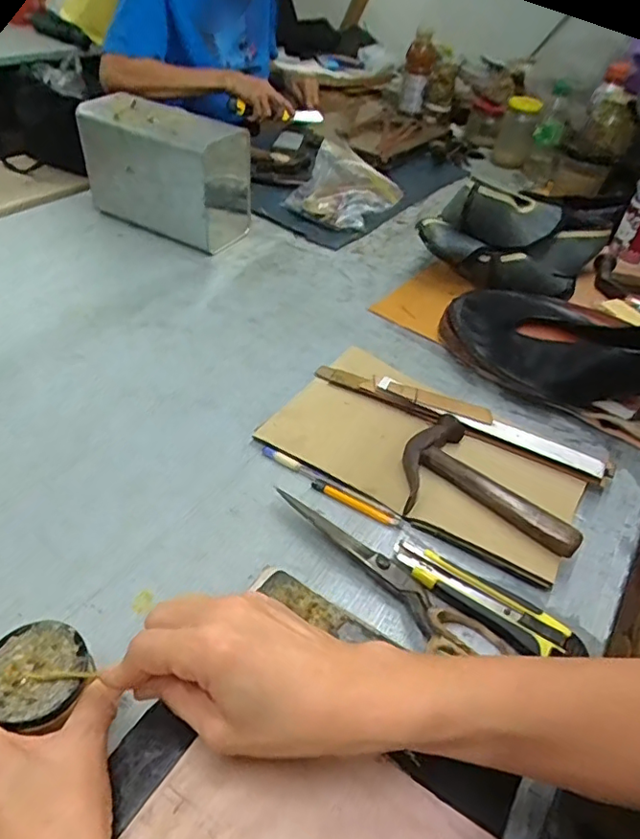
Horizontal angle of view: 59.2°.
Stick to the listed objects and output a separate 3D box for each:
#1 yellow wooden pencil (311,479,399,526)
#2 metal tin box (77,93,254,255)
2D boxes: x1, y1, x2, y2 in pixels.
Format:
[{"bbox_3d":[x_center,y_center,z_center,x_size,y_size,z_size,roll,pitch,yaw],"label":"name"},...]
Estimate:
[{"bbox_3d":[0.031,0.073,0.508,0.082,0.005,0.010,22,45,15],"label":"yellow wooden pencil"},{"bbox_3d":[-0.228,-0.374,0.840,0.228,0.164,0.117,27,46,19],"label":"metal tin box"}]

